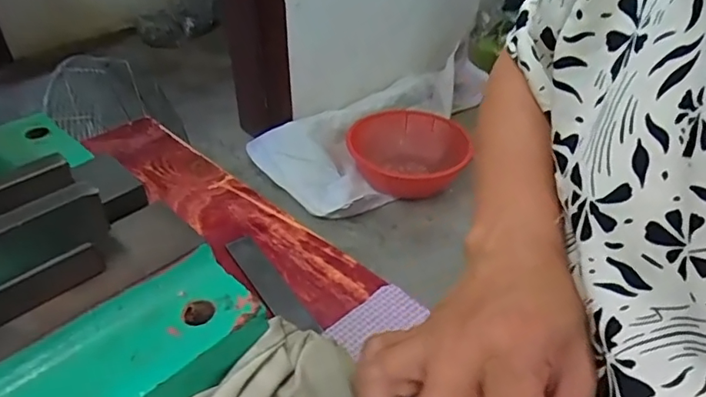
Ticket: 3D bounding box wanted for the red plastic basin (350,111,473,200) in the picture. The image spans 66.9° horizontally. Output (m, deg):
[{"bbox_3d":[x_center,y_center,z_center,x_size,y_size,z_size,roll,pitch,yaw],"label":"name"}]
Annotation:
[{"bbox_3d":[0.178,-0.148,1.700,0.366,0.134,0.387,0,38,0],"label":"red plastic basin"}]

